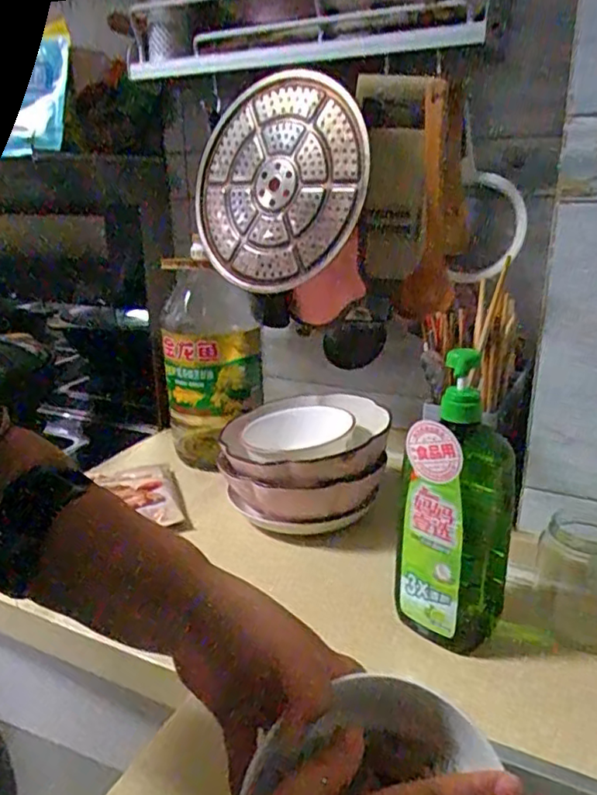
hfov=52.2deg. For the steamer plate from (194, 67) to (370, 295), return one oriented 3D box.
[{"bbox_3d":[-0.038,-0.263,0.769,0.264,0.242,0.031,3,3,36],"label":"steamer plate"}]

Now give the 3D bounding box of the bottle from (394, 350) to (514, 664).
[{"bbox_3d":[0.146,0.099,0.563,0.081,0.278,0.073,15,25,38],"label":"bottle"}]

